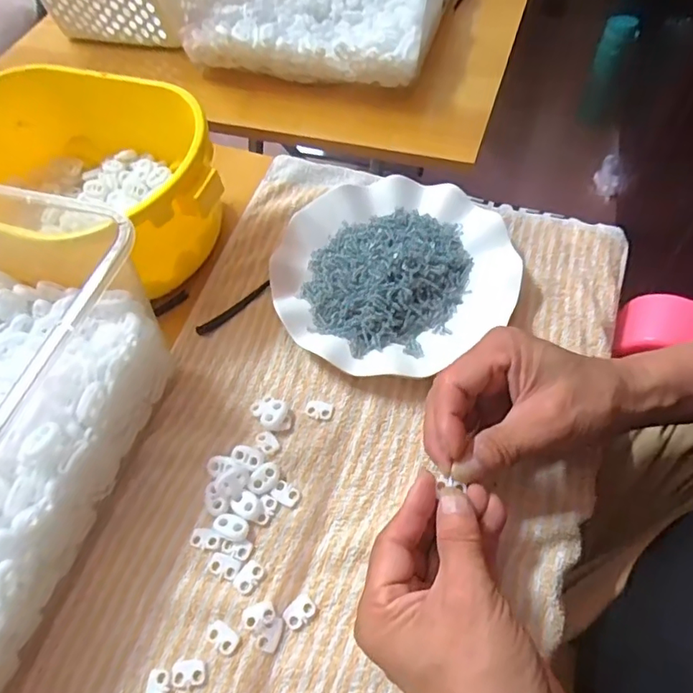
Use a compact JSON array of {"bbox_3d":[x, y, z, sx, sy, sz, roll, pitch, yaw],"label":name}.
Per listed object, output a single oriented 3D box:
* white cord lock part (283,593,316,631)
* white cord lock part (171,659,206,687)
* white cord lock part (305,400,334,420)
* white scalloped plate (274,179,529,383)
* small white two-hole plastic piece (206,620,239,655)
[{"bbox_3d":[-0.027,0.152,0.299,0.018,0.004,0.013,-42,64,-19],"label":"white cord lock part"},{"bbox_3d":[-0.088,0.180,0.288,0.019,0.004,0.013,-5,59,1],"label":"white cord lock part"},{"bbox_3d":[-0.019,0.043,0.362,0.019,0.004,0.013,14,61,13],"label":"white cord lock part"},{"bbox_3d":[0.034,-0.061,0.408,0.181,0.029,0.171,-2,59,3],"label":"white scalloped plate"},{"bbox_3d":[-0.071,0.164,0.296,0.020,0.004,0.012,32,66,21],"label":"small white two-hole plastic piece"}]

